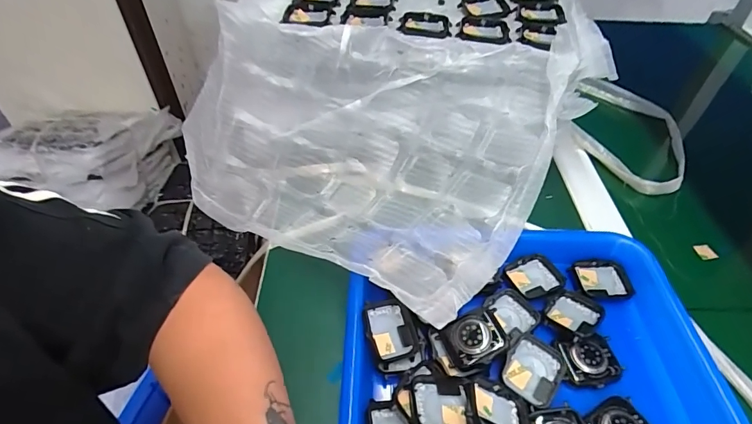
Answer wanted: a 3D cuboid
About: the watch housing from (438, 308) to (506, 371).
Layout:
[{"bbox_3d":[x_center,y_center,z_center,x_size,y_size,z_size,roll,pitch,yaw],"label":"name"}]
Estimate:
[{"bbox_3d":[0.071,0.092,0.305,0.043,0.011,0.034,-33,59,-2],"label":"watch housing"}]

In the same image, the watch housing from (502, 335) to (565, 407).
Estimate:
[{"bbox_3d":[0.111,0.110,0.297,0.036,0.016,0.038,25,50,23],"label":"watch housing"}]

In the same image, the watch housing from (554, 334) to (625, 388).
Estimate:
[{"bbox_3d":[0.152,0.104,0.300,0.041,0.010,0.033,-6,45,-6],"label":"watch housing"}]

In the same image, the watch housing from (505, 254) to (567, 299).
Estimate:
[{"bbox_3d":[0.136,0.055,0.353,0.042,0.009,0.038,-16,47,-16],"label":"watch housing"}]

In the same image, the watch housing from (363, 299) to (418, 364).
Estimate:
[{"bbox_3d":[0.011,0.088,0.313,0.037,0.012,0.043,-7,66,-21],"label":"watch housing"}]

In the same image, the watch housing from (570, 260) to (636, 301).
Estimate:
[{"bbox_3d":[0.191,0.059,0.356,0.043,0.014,0.035,-2,45,-2],"label":"watch housing"}]

